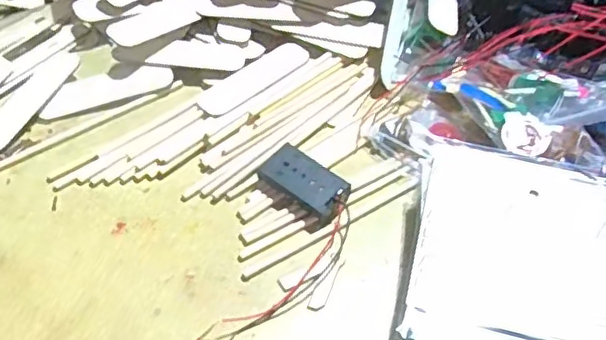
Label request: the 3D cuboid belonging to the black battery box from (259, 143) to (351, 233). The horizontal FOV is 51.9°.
[{"bbox_3d":[0.001,0.012,0.428,0.060,0.017,0.038,34,55,24],"label":"black battery box"}]

